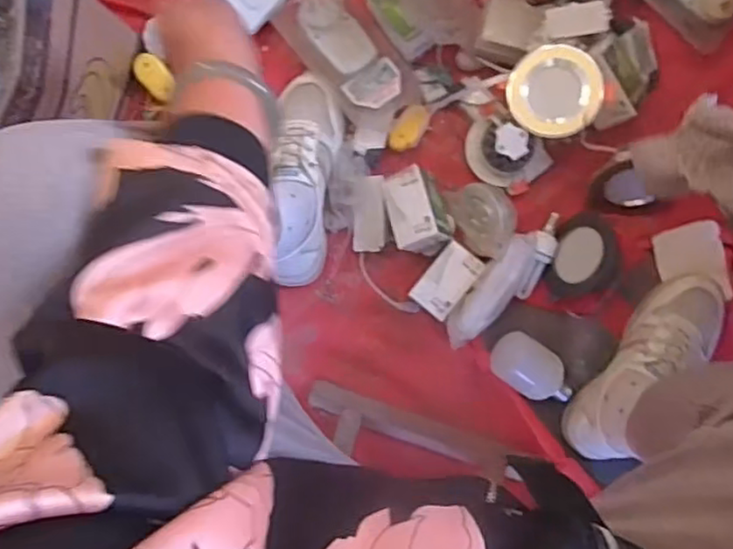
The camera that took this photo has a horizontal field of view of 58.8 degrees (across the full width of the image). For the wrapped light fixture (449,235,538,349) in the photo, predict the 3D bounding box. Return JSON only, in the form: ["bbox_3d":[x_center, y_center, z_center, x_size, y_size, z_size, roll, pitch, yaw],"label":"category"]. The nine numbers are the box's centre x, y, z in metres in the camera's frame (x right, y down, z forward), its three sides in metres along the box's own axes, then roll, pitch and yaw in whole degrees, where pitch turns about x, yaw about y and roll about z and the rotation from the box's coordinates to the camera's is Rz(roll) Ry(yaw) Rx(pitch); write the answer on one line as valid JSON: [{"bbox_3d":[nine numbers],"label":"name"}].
[{"bbox_3d":[0.135,0.017,0.719,0.041,0.078,0.138,40,91,-1],"label":"wrapped light fixture"}]

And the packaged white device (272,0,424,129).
[{"bbox_3d":[-0.018,-0.250,0.731,0.090,0.031,0.172,-40,91,1],"label":"packaged white device"}]

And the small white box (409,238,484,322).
[{"bbox_3d":[0.091,0.006,0.739,0.049,0.037,0.079,37,91,0],"label":"small white box"}]

